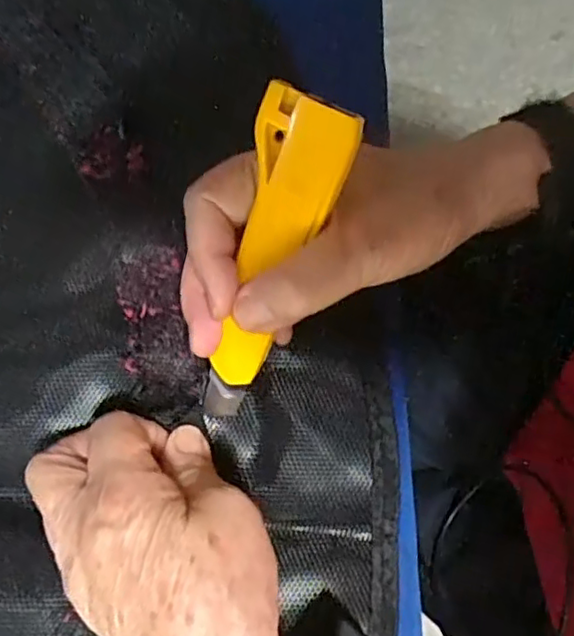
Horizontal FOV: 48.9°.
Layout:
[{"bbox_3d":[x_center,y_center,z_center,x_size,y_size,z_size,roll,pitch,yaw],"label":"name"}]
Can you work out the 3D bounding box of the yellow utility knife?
[{"bbox_3d":[-0.011,-0.016,0.271,0.038,0.017,0.157,21,119,5],"label":"yellow utility knife"}]

